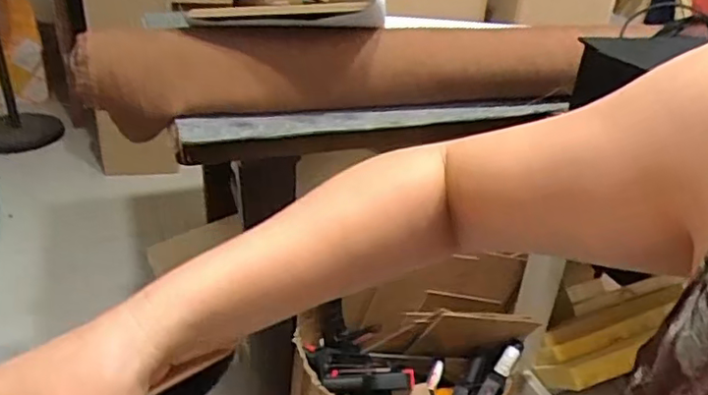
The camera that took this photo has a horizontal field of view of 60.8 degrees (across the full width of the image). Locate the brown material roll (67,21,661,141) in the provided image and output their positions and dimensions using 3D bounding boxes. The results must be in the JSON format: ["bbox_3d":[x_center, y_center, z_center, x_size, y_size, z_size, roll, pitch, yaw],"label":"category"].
[{"bbox_3d":[0.059,-0.207,0.982,0.949,0.141,0.100,-6,32,-17],"label":"brown material roll"}]

